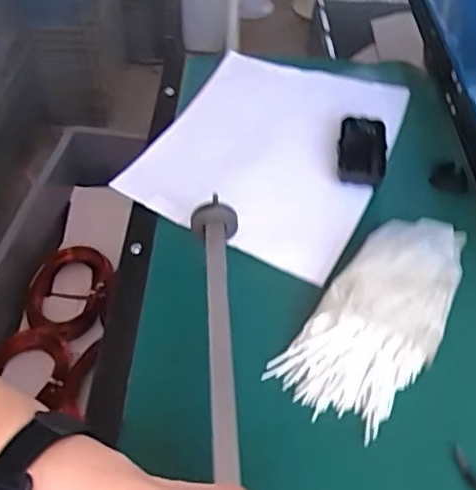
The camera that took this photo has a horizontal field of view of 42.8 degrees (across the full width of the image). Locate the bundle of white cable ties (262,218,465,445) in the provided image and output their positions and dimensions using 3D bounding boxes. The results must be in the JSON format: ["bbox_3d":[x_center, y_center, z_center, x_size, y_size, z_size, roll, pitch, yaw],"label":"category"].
[{"bbox_3d":[0.126,0.053,0.519,0.103,0.032,0.218,29,52,23],"label":"bundle of white cable ties"}]

